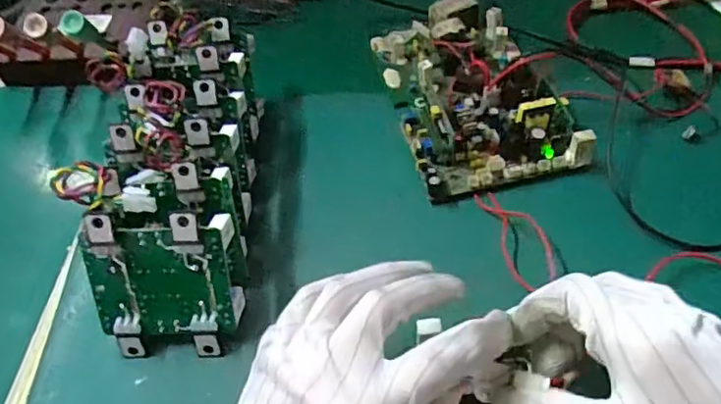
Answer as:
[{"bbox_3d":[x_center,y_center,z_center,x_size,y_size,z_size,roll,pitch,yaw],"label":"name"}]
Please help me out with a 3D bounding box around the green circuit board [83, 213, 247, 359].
[{"bbox_3d":[-0.119,0.048,0.352,0.083,0.094,0.022,-1,23,1],"label":"green circuit board"}]

